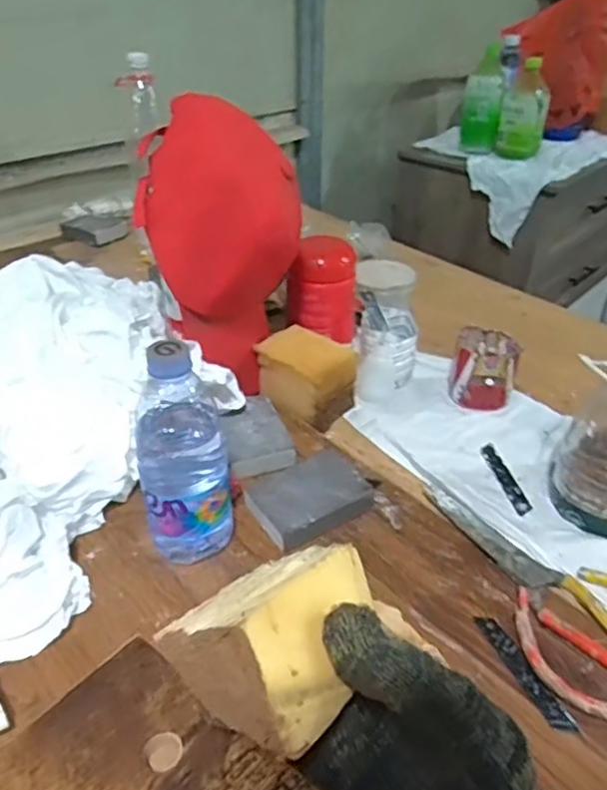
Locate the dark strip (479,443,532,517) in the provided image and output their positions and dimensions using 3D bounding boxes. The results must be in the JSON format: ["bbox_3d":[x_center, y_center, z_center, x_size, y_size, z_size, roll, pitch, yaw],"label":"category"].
[{"bbox_3d":[0.198,0.081,0.635,0.017,0.004,0.099,-5,36,-7],"label":"dark strip"}]

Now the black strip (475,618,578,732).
[{"bbox_3d":[0.159,0.198,0.468,0.015,0.004,0.097,-14,37,-17],"label":"black strip"}]

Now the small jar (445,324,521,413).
[{"bbox_3d":[0.202,-0.031,0.728,0.066,0.071,0.071,0,36,0],"label":"small jar"}]

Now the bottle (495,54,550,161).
[{"bbox_3d":[0.449,-0.566,1.323,0.093,0.189,0.089,10,37,14],"label":"bottle"}]

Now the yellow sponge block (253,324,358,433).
[{"bbox_3d":[0.004,-0.020,0.705,0.101,0.079,0.066,23,42,30],"label":"yellow sponge block"}]

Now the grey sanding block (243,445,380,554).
[{"bbox_3d":[0.006,0.094,0.593,0.101,0.027,0.073,-22,41,-27],"label":"grey sanding block"}]

